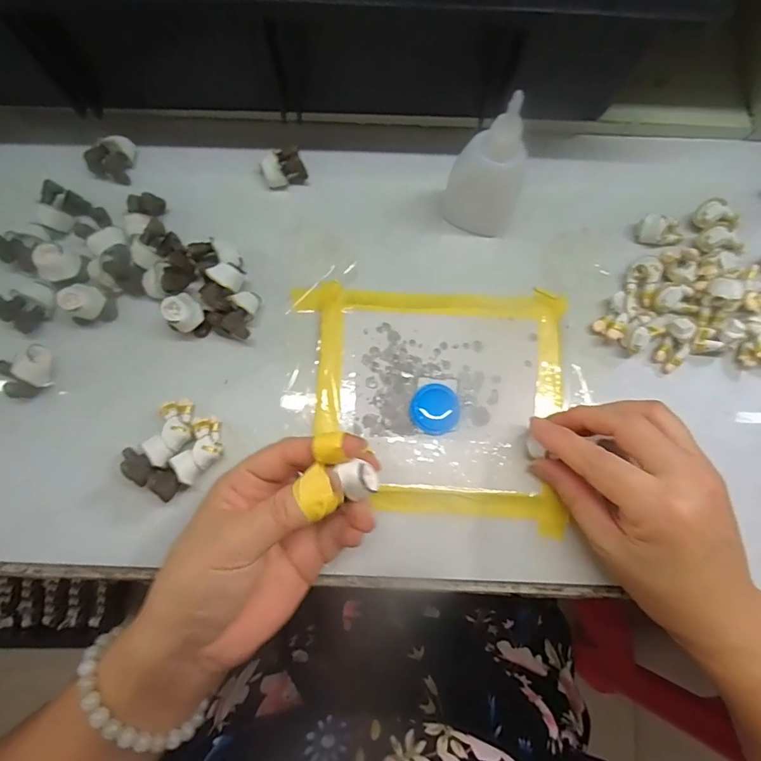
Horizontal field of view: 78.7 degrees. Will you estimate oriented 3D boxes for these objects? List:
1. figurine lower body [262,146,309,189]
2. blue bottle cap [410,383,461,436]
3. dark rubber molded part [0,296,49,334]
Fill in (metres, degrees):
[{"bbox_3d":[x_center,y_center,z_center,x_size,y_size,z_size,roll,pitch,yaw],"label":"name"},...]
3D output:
[{"bbox_3d":[-0.064,-0.141,0.306,0.027,0.014,0.020,-19,78,-4],"label":"figurine lower body"},{"bbox_3d":[0.033,0.017,0.279,0.029,0.004,0.030,0,77,0],"label":"blue bottle cap"},{"bbox_3d":[-0.214,-0.040,0.275,0.015,0.026,0.019,20,78,4],"label":"dark rubber molded part"}]

